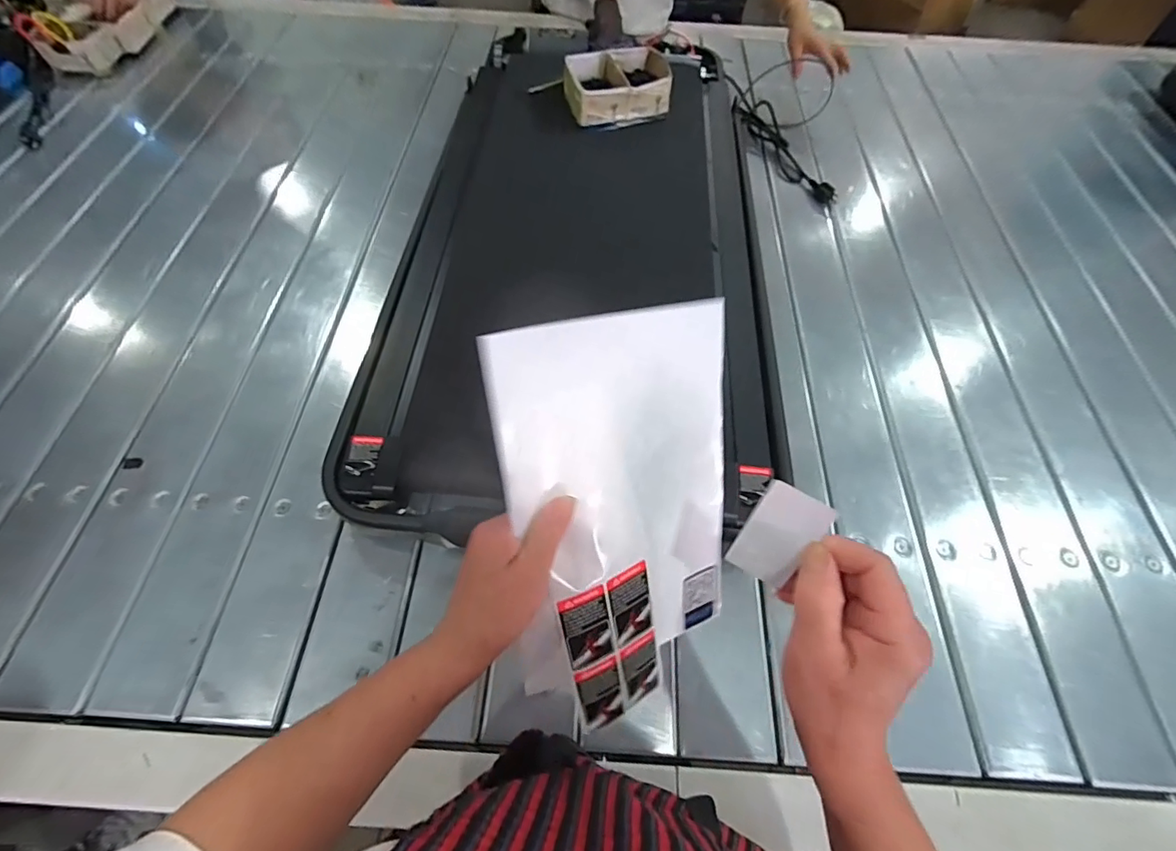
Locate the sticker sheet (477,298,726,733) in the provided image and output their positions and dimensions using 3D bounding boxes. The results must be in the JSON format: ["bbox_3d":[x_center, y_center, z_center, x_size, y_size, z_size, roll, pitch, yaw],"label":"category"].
[{"bbox_3d":[0.030,0.071,0.361,0.174,0.294,0.010,-14,21,-27],"label":"sticker sheet"}]

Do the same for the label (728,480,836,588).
[{"bbox_3d":[0.103,0.060,0.276,0.034,0.059,0.004,28,31,15],"label":"label"}]

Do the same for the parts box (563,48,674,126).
[{"bbox_3d":[0.053,-0.614,0.922,0.182,0.063,0.128,-15,61,-12],"label":"parts box"}]

